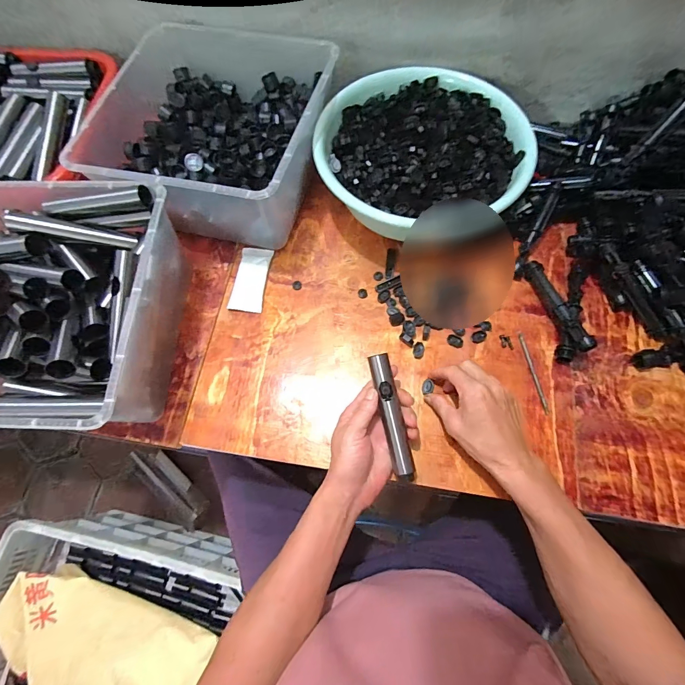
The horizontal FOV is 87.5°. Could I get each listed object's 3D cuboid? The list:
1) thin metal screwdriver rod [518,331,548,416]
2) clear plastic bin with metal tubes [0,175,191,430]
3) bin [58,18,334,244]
[{"bbox_3d":[0.254,0.039,0.476,0.007,0.004,0.111,-9,70,0],"label":"thin metal screwdriver rod"},{"bbox_3d":[-0.372,-0.039,0.465,0.304,0.152,0.300,1,70,3],"label":"clear plastic bin with metal tubes"},{"bbox_3d":[-0.179,-0.313,0.554,0.290,0.148,0.306,12,71,7],"label":"bin"}]

